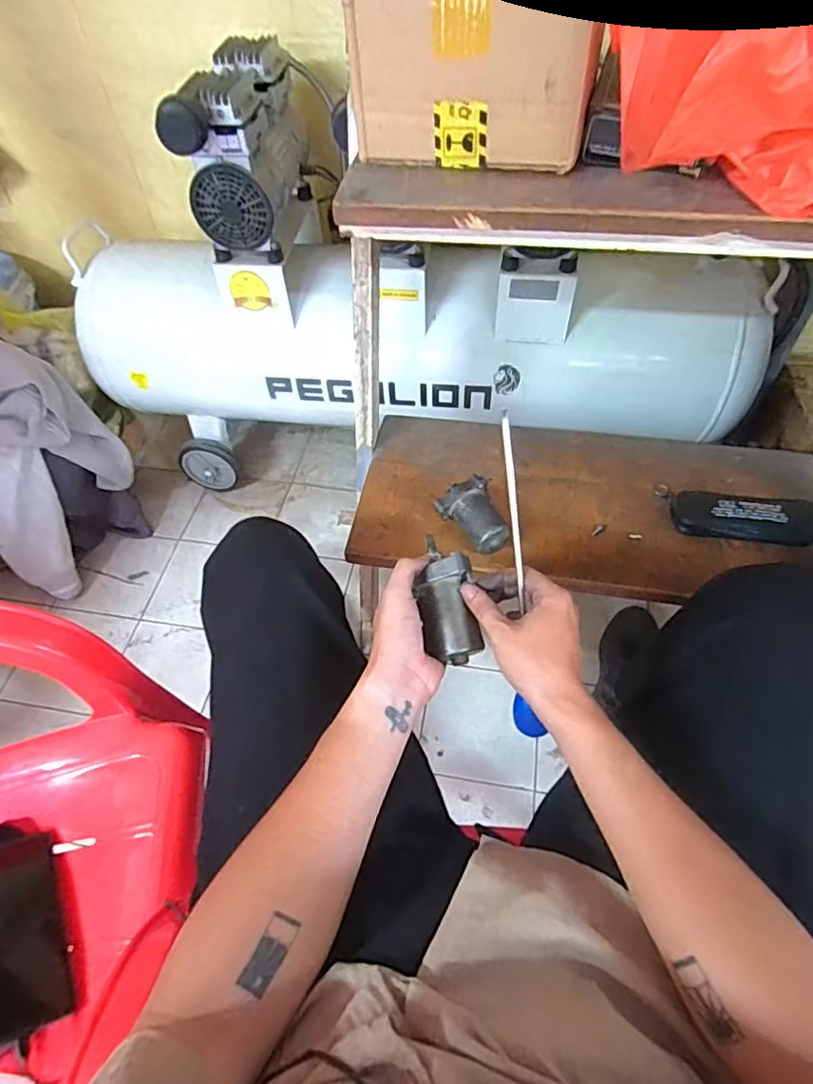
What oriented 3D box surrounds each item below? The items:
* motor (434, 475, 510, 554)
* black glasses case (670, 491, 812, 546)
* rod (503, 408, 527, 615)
[{"bbox_3d":[0.084,-0.031,0.729,0.076,0.055,0.100,-18,55,-10],"label":"motor"},{"bbox_3d":[0.437,-0.029,0.731,0.178,0.030,0.058,6,54,7],"label":"black glasses case"},{"bbox_3d":[0.089,-0.026,0.476,0.006,0.164,0.007,-8,14,-3],"label":"rod"}]

